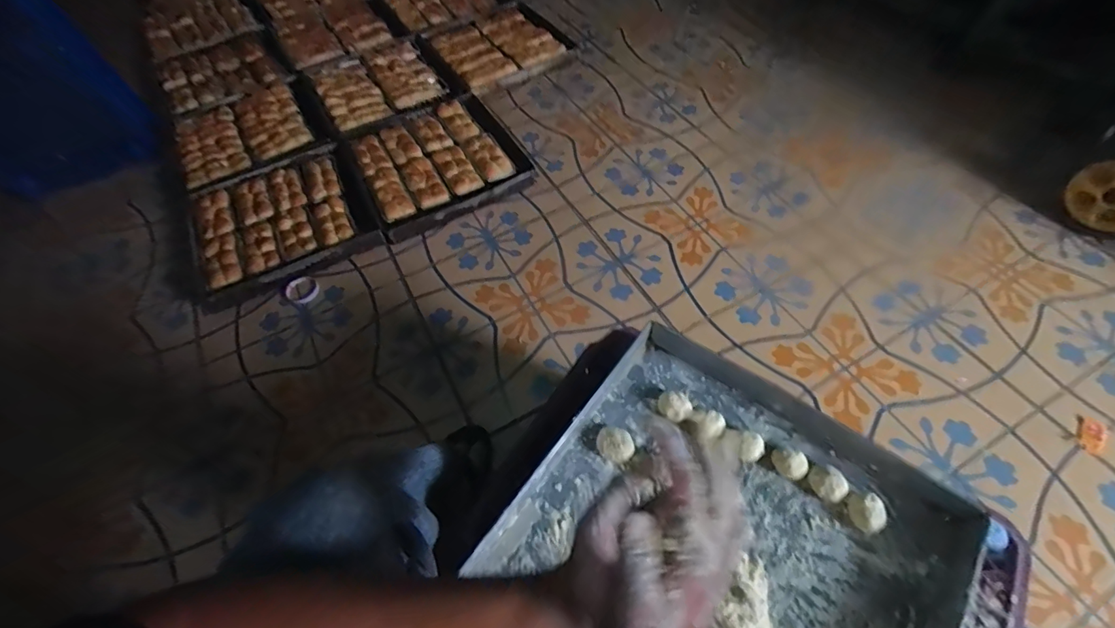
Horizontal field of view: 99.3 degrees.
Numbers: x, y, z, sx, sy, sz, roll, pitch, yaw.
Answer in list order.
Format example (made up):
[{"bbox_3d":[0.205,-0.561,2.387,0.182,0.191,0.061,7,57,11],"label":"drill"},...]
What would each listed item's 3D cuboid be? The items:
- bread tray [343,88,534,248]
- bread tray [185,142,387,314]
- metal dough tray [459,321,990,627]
[{"bbox_3d":[-0.359,-0.460,1.381,0.454,0.063,0.466,-26,58,-12],"label":"bread tray"},{"bbox_3d":[-0.776,-0.275,1.280,0.485,0.065,0.454,-23,57,-10],"label":"bread tray"},{"bbox_3d":[0.191,0.277,0.569,0.513,0.059,0.463,32,64,23],"label":"metal dough tray"}]

